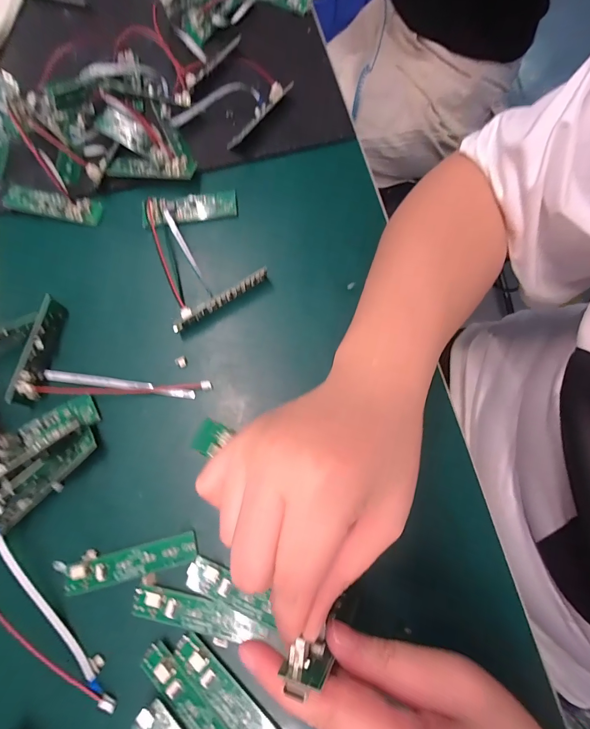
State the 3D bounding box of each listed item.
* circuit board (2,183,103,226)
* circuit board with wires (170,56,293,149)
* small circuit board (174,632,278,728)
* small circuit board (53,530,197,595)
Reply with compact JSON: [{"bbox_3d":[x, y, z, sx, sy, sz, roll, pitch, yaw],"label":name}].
[{"bbox_3d":[-0.219,-0.145,0.317,0.086,0.010,0.025,8,72,7],"label":"circuit board"},{"bbox_3d":[-0.060,-0.247,0.325,0.080,0.032,0.085,27,75,13],"label":"circuit board with wires"},{"bbox_3d":[-0.036,0.191,0.196,0.085,0.009,0.018,41,79,16],"label":"small circuit board"},{"bbox_3d":[-0.108,0.126,0.221,0.088,0.008,0.020,-13,71,0],"label":"small circuit board"}]

